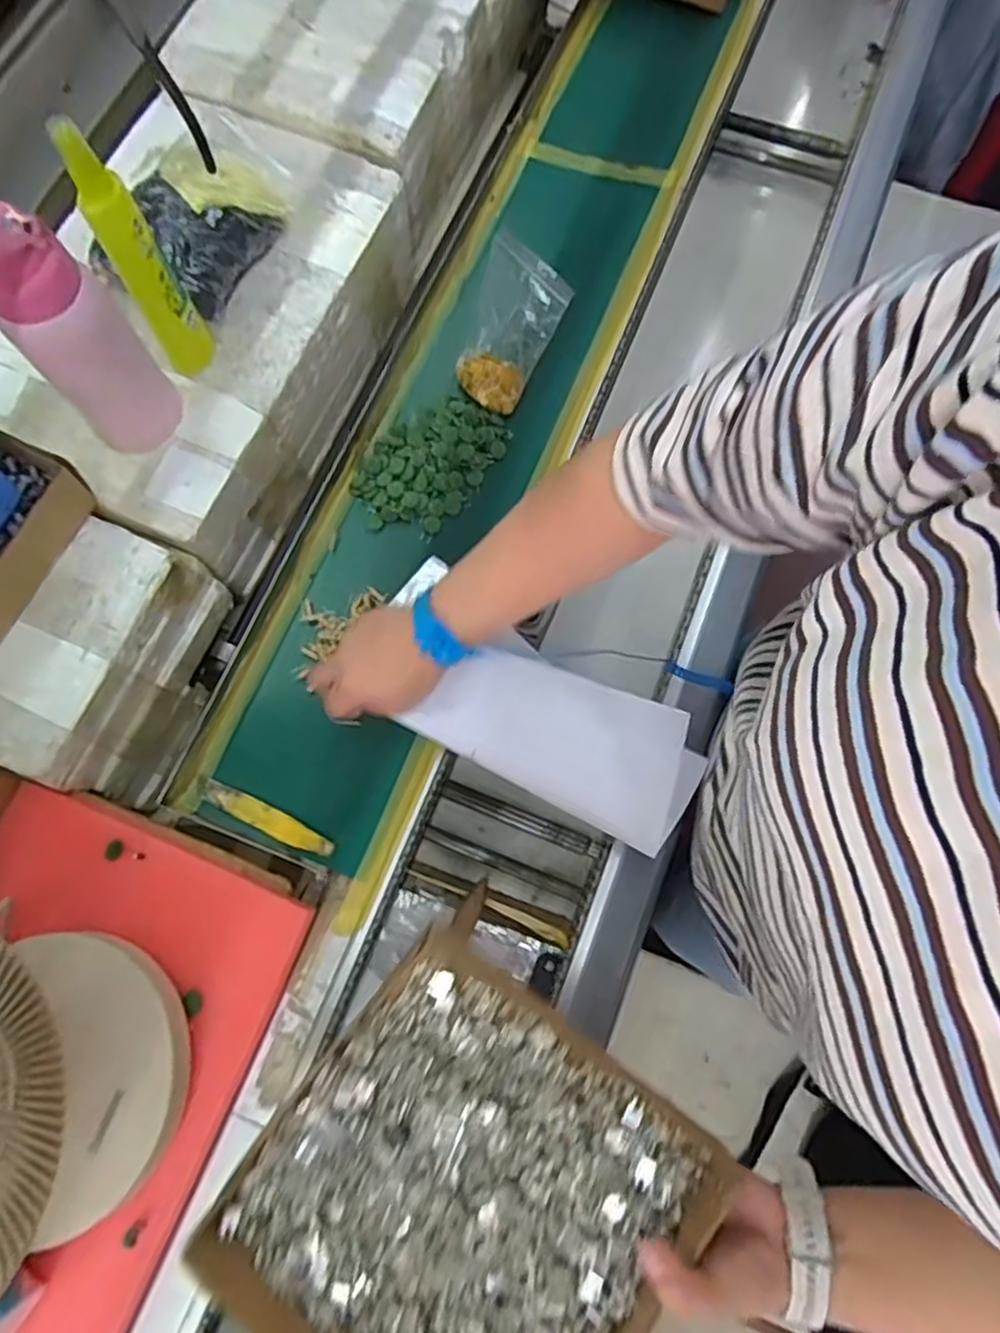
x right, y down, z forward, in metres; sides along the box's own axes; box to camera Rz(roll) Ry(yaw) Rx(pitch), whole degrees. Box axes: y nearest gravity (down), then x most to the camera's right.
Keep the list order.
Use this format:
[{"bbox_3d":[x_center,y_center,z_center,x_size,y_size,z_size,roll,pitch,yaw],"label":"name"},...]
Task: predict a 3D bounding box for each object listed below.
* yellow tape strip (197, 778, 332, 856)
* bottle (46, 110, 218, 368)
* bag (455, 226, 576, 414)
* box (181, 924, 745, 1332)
[{"bbox_3d":[-0.200,0.129,0.603,0.129,0.010,0.022,25,76,8],"label":"yellow tape strip"},{"bbox_3d":[-0.285,-0.318,0.569,0.041,0.209,0.039,-19,75,-4],"label":"bottle"},{"bbox_3d":[0.006,-0.319,0.668,0.035,0.132,0.102,-19,63,-38],"label":"bag"},{"bbox_3d":[-0.020,0.298,0.390,0.215,0.040,0.218,35,78,10],"label":"box"}]

